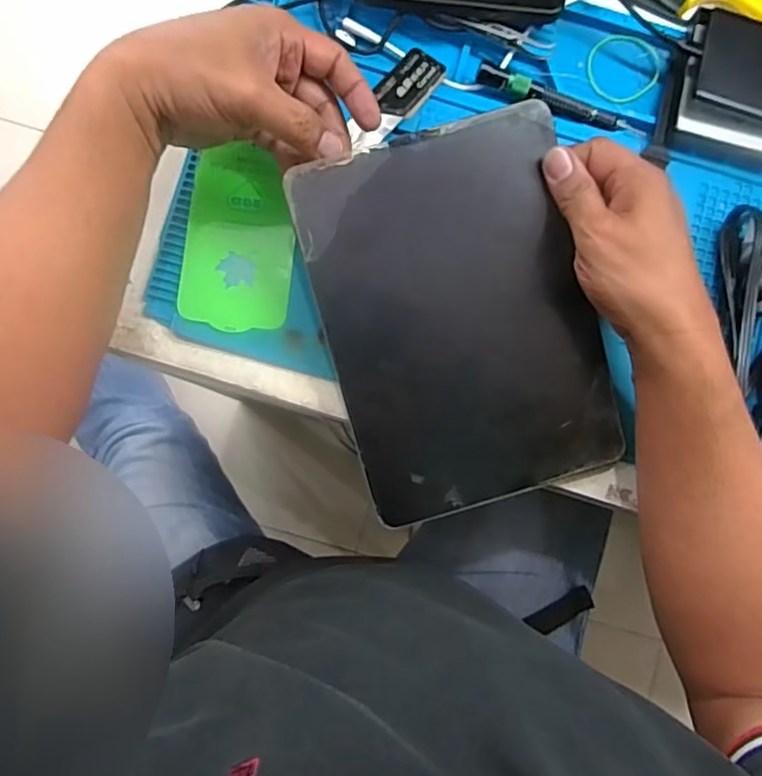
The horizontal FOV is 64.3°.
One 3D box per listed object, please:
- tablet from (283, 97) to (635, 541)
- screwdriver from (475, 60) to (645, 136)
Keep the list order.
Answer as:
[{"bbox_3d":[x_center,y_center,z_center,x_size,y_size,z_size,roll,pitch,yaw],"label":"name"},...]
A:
[{"bbox_3d":[0.053,-0.042,0.401,0.174,0.009,0.240,-16,100,-1],"label":"tablet"},{"bbox_3d":[0.131,-0.205,0.435,0.127,0.016,0.014,19,84,-1],"label":"screwdriver"}]

